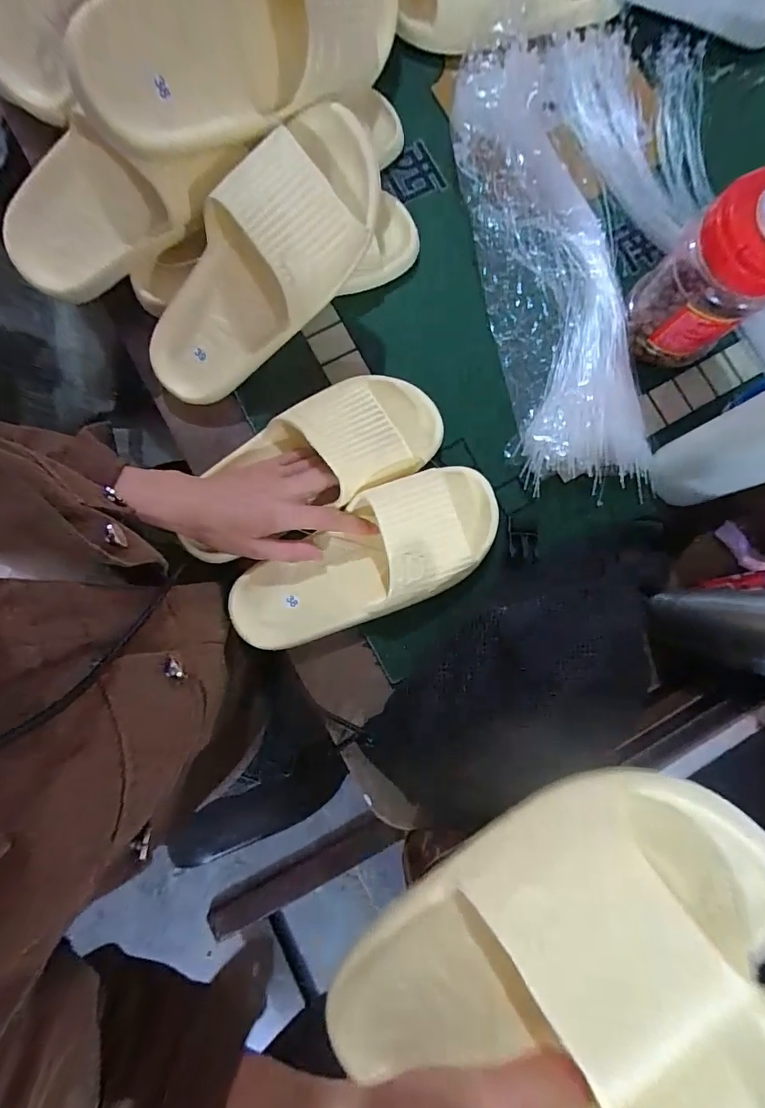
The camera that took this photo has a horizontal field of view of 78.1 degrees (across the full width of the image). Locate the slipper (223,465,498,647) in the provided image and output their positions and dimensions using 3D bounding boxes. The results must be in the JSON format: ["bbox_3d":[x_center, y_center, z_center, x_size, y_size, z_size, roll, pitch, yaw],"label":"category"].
[{"bbox_3d":[-0.013,0.006,0.408,0.245,0.061,0.091,-28,80,4],"label":"slipper"}]

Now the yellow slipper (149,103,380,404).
[{"bbox_3d":[-0.102,-0.224,0.377,0.251,0.075,0.101,-37,98,18],"label":"yellow slipper"}]

